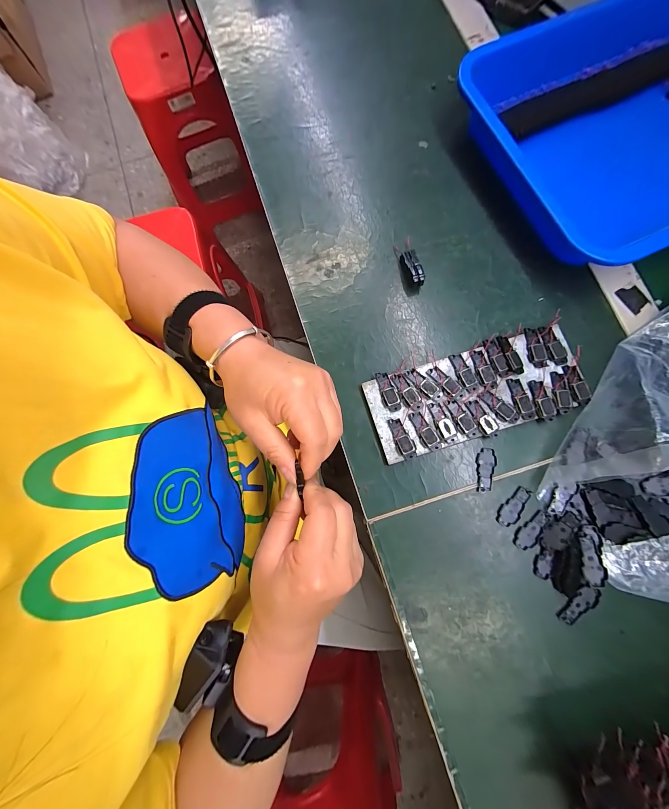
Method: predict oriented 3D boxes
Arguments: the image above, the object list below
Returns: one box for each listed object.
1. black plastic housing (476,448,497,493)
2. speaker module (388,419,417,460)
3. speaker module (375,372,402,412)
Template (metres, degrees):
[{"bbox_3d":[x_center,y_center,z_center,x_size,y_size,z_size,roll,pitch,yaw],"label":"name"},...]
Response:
[{"bbox_3d":[0.137,0.059,0.257,0.016,0.004,0.039,10,80,3],"label":"black plastic housing"},{"bbox_3d":[0.062,0.031,0.258,0.015,0.006,0.038,-18,80,-2],"label":"speaker module"},{"bbox_3d":[0.050,-0.012,0.266,0.013,0.005,0.038,-18,80,-2],"label":"speaker module"}]

